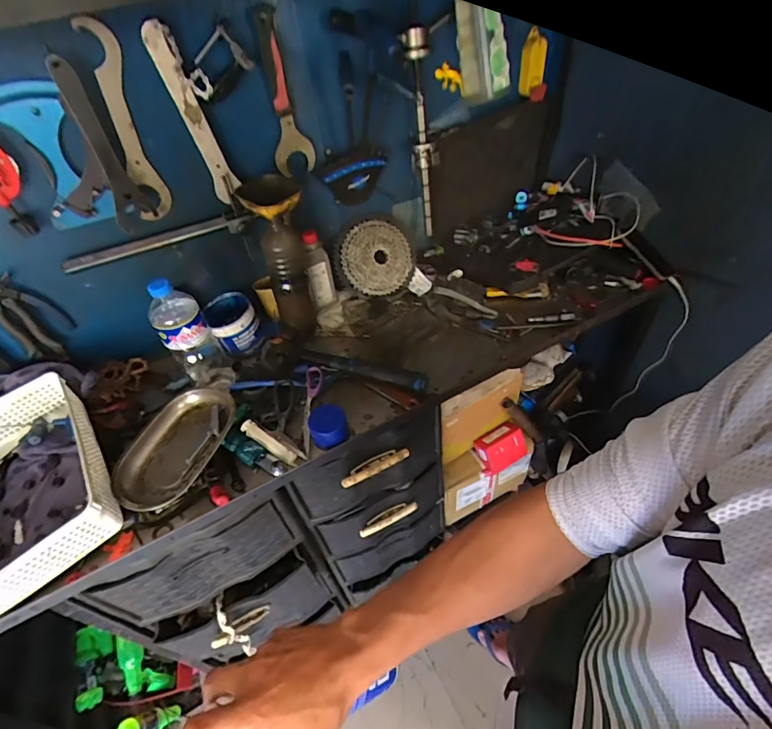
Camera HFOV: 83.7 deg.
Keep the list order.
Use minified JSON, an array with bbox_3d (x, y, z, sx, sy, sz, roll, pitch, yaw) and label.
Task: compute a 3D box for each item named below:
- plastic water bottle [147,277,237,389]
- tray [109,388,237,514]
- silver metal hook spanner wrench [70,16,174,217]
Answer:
[{"bbox_3d":[-0.341,-0.043,0.764,0.083,0.257,0.091,-29,50,-19],"label":"plastic water bottle"},{"bbox_3d":[-0.348,0.134,0.715,0.155,0.037,0.223,16,51,21],"label":"tray"},{"bbox_3d":[-0.396,-0.362,0.668,0.052,0.272,0.015,-24,47,-25],"label":"silver metal hook spanner wrench"}]

